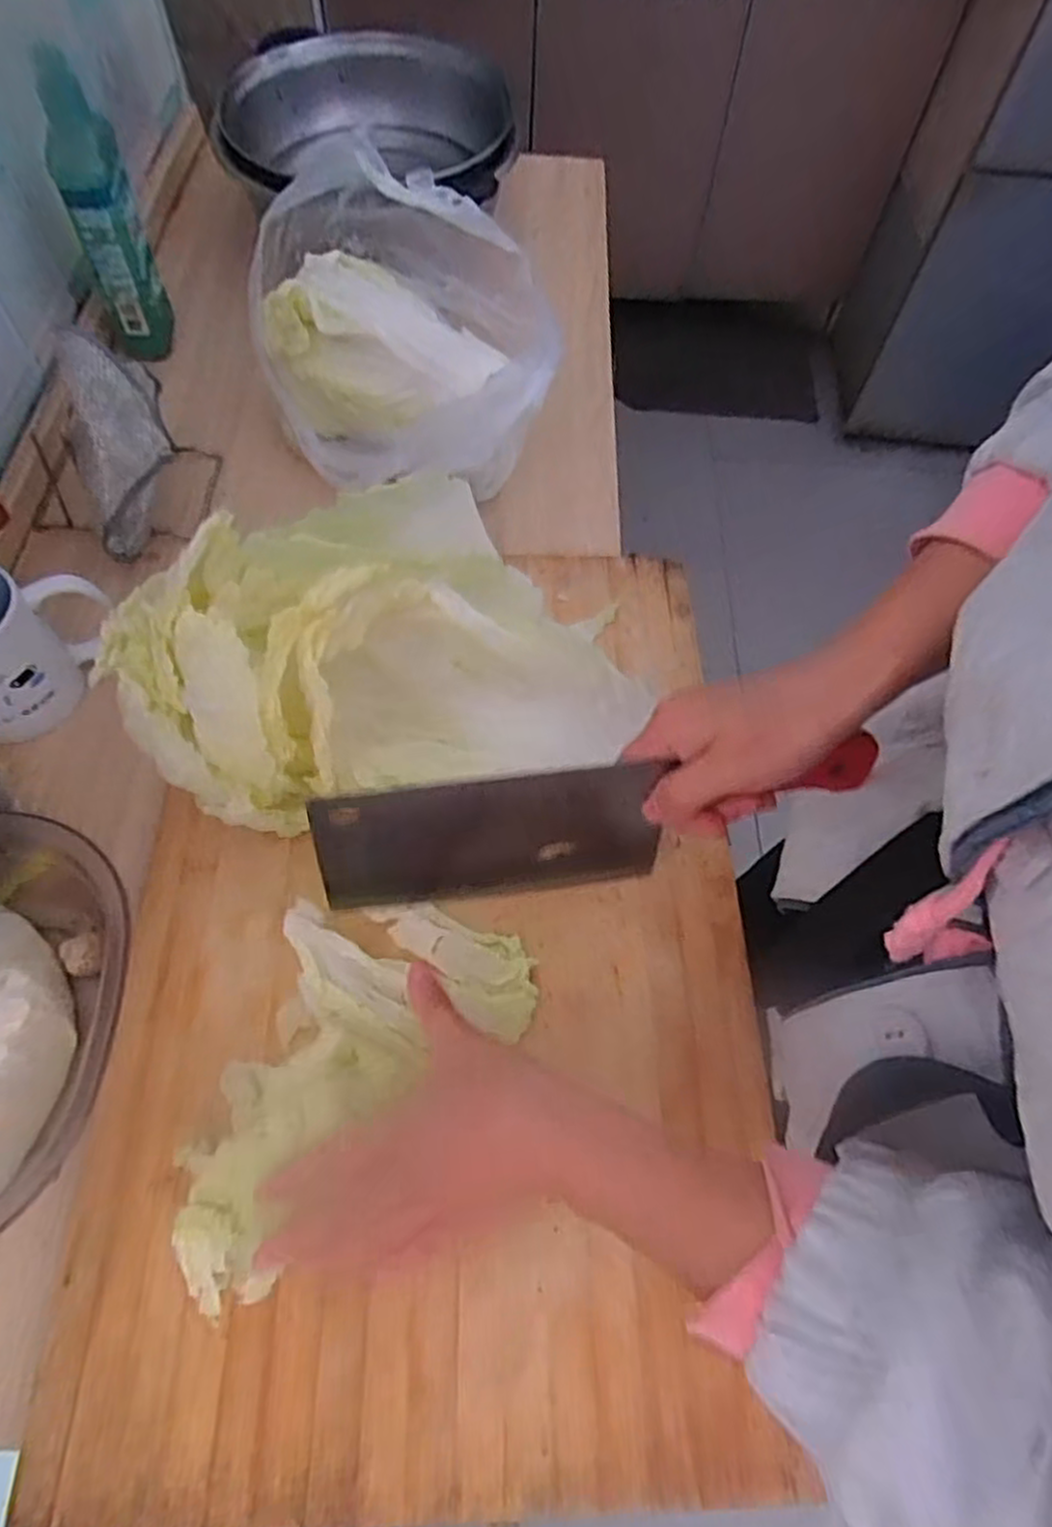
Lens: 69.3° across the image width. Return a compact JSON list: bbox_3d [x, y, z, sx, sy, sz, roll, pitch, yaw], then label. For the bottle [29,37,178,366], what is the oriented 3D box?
[{"bbox_3d":[-0.346,-0.451,0.631,0.045,0.198,0.070,-10,63,-8],"label":"bottle"}]

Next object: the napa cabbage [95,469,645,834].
[{"bbox_3d":[-0.092,-0.061,0.448,0.256,0.116,0.198,-31,68,-17],"label":"napa cabbage"}]

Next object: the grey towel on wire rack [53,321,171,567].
[{"bbox_3d":[-0.305,-0.233,0.574,0.066,0.112,0.123,-13,64,-9],"label":"grey towel on wire rack"}]

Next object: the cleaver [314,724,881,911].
[{"bbox_3d":[0.035,0.023,0.375,0.264,0.082,0.025,-8,42,-7],"label":"cleaver"}]

